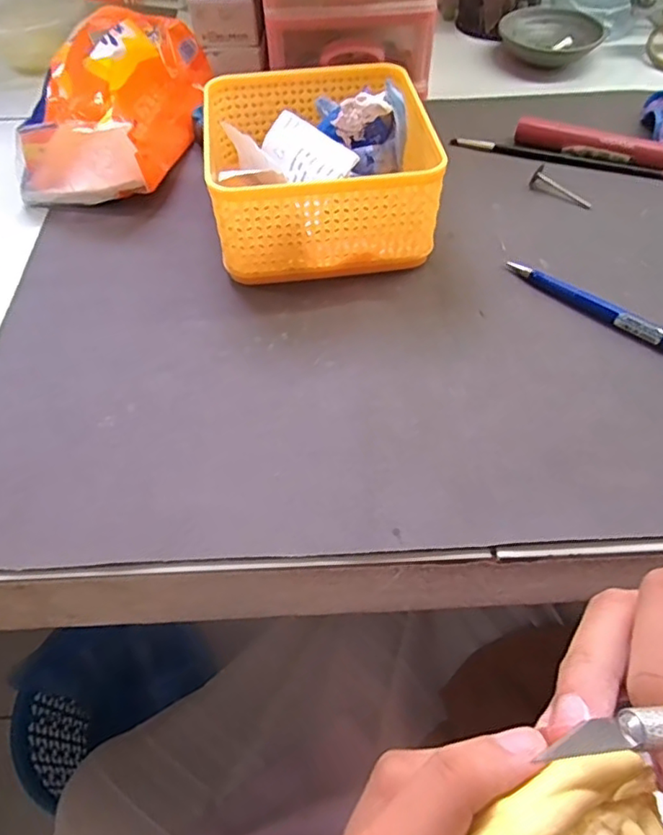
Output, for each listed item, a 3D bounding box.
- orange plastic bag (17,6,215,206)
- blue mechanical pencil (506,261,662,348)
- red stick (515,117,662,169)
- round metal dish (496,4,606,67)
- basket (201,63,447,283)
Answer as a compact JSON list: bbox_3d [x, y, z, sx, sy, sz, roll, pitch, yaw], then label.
[{"bbox_3d":[-0.152,-0.235,0.406,0.094,0.071,0.173,7,57,6],"label":"orange plastic bag"},{"bbox_3d":[0.159,-0.056,0.310,0.133,0.011,0.008,37,65,23],"label":"blue mechanical pencil"},{"bbox_3d":[0.186,-0.197,0.402,0.105,0.016,0.014,23,60,16],"label":"red stick"},{"bbox_3d":[0.197,-0.339,0.497,0.070,0.024,0.080,-31,61,-18],"label":"round metal dish"},{"bbox_3d":[-0.010,-0.157,0.350,0.132,0.064,0.134,-8,56,-4],"label":"basket"}]

